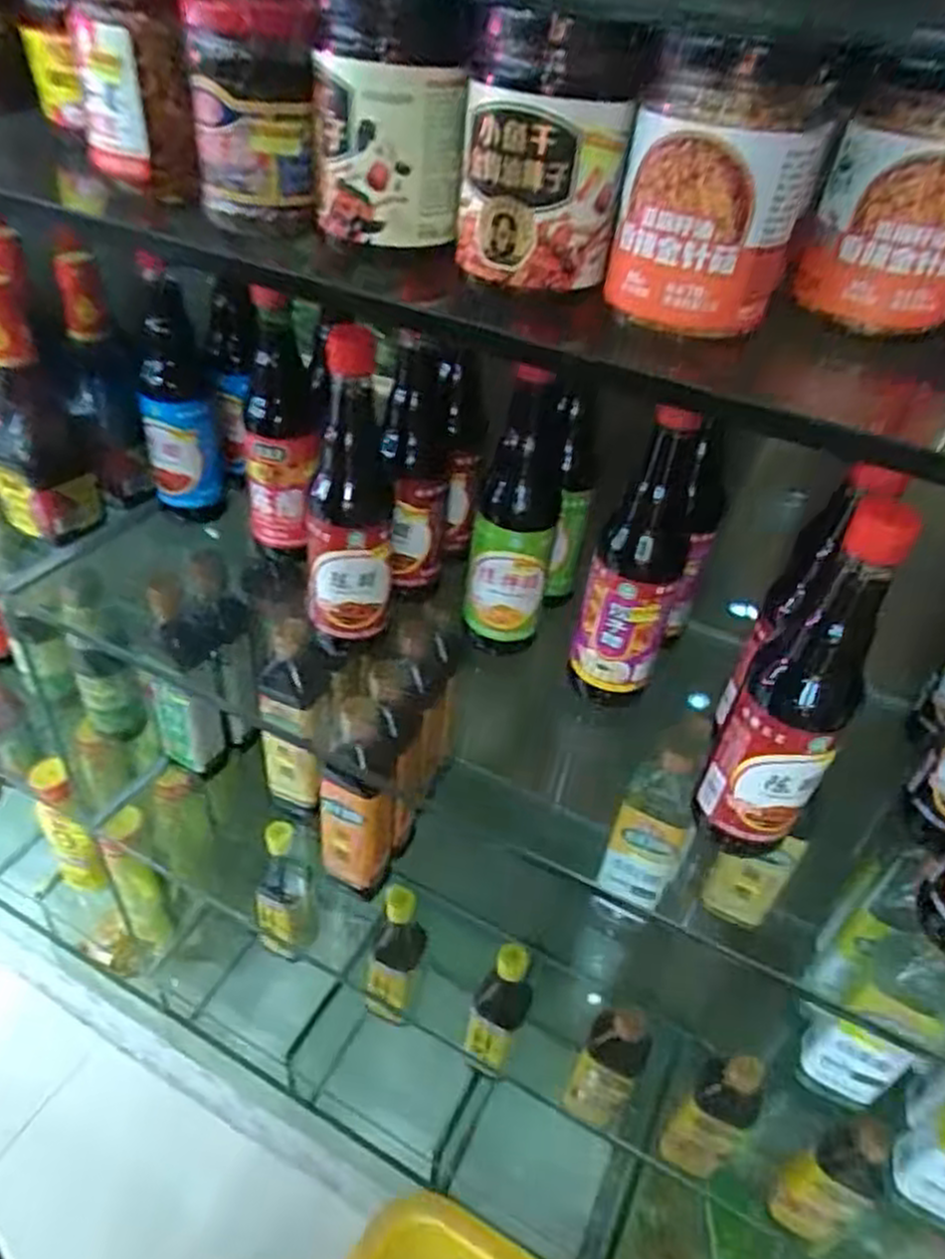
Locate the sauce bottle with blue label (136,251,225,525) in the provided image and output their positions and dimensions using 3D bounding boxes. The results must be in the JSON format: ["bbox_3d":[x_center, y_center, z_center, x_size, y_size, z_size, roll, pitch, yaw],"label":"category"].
[{"bbox_3d":[-0.249,-0.173,0.676,0.061,0.200,0.052,-9,42,-18],"label":"sauce bottle with blue label"}]

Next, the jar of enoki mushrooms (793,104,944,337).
[{"bbox_3d":[0.191,-0.183,0.350,0.064,0.077,0.076,24,43,20],"label":"jar of enoki mushrooms"}]

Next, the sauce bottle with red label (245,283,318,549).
[{"bbox_3d":[-0.152,-0.164,0.620,0.054,0.201,0.058,-5,41,-14],"label":"sauce bottle with red label"}]

